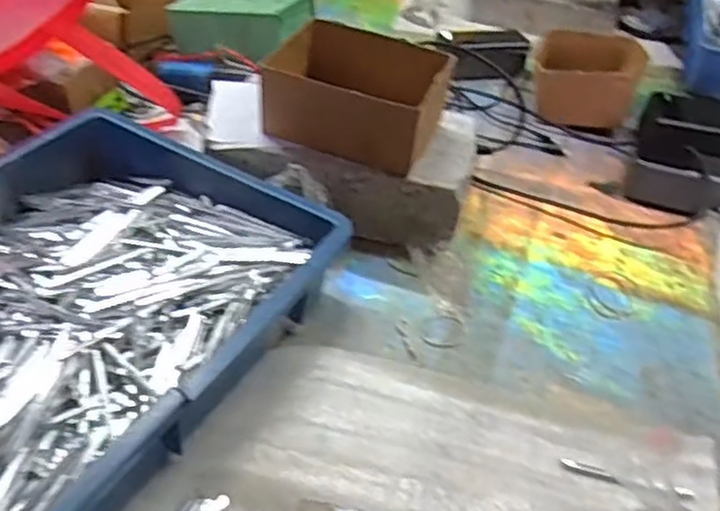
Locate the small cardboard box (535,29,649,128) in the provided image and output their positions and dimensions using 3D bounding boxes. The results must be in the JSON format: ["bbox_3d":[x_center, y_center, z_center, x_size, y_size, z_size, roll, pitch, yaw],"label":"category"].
[{"bbox_3d":[0.298,-0.233,0.877,0.134,0.088,0.134,13,41,7],"label":"small cardboard box"}]

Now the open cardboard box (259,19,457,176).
[{"bbox_3d":[-0.003,-0.151,0.628,0.155,0.074,0.111,18,42,13],"label":"open cardboard box"}]

